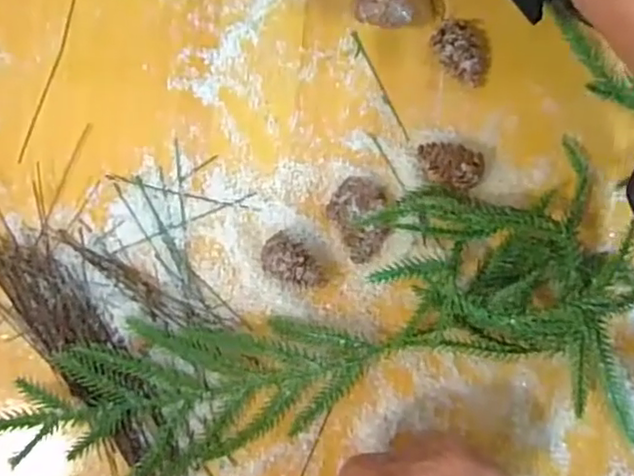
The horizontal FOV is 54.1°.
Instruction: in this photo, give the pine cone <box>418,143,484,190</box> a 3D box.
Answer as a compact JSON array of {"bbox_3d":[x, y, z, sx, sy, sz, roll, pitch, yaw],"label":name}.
[{"bbox_3d":[0.069,-0.037,0.328,0.033,0.020,0.022,19,87,4],"label":"pine cone"}]

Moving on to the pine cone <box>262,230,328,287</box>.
[{"bbox_3d":[-0.012,0.014,0.329,0.036,0.020,0.022,37,89,5],"label":"pine cone"}]

